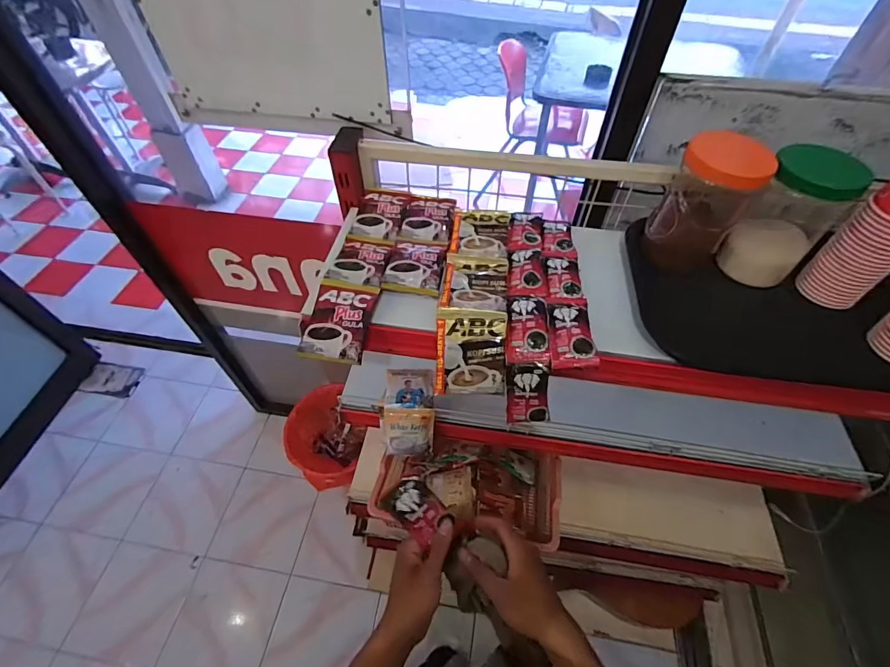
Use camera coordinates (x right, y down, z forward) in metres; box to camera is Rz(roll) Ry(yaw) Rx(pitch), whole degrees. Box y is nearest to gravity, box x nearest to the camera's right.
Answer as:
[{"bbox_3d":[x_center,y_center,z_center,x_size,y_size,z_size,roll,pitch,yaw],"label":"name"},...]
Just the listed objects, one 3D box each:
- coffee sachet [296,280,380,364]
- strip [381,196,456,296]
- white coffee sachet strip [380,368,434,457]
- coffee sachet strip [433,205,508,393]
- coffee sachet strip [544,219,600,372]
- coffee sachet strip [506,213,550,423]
[{"bbox_3d":[-0.131,-0.017,0.516,0.075,0.013,0.106,10,66,0],"label":"coffee sachet"},{"bbox_3d":[-0.032,-0.138,0.599,0.076,0.020,0.206,6,54,4],"label":"strip"},{"bbox_3d":[-0.062,0.133,0.732,0.086,0.088,0.132,0,53,0],"label":"white coffee sachet strip"},{"bbox_3d":[0.040,-0.058,0.563,0.085,0.054,0.289,4,53,3],"label":"coffee sachet strip"},{"bbox_3d":[0.158,-0.073,0.550,0.050,0.011,0.267,4,53,3],"label":"coffee sachet strip"},{"bbox_3d":[0.111,-0.041,0.578,0.054,0.082,0.317,4,53,3],"label":"coffee sachet strip"}]

